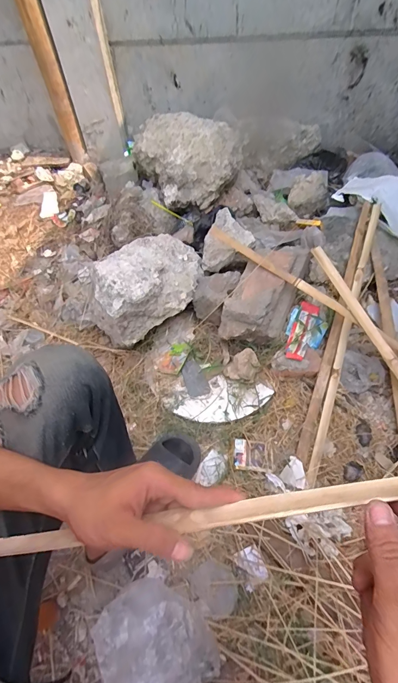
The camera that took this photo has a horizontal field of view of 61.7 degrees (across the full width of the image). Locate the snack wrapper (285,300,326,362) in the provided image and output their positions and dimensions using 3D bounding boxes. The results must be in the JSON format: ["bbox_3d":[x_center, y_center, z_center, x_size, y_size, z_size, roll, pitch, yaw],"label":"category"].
[{"bbox_3d":[0.296,-0.025,0.947,0.107,0.025,0.202,23,60,20],"label":"snack wrapper"}]

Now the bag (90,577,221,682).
[{"bbox_3d":[-0.093,0.542,0.582,0.227,0.102,0.188,-30,58,-15],"label":"bag"}]

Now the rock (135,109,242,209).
[{"bbox_3d":[-0.051,-0.665,1.184,0.294,0.178,0.396,-26,57,-13],"label":"rock"}]

